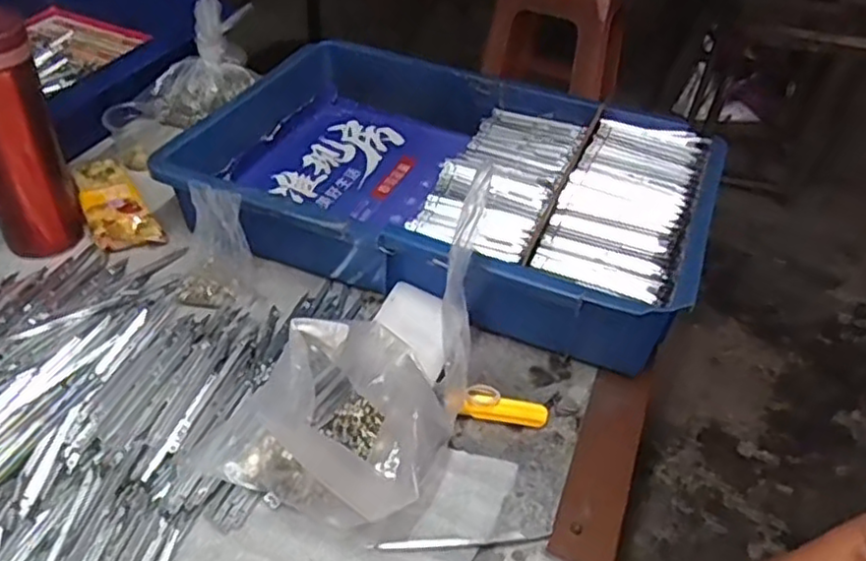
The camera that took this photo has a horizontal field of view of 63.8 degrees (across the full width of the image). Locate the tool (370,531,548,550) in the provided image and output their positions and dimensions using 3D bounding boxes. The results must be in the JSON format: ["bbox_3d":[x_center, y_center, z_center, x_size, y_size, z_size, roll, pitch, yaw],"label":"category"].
[{"bbox_3d":[0.017,0.154,0.410,0.108,0.004,0.008,0,42,-9],"label":"tool"}]

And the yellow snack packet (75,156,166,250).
[{"bbox_3d":[-0.281,-0.068,0.612,0.051,0.030,0.104,-21,49,-28],"label":"yellow snack packet"}]

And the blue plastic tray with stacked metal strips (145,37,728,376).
[{"bbox_3d":[0.009,-0.086,0.628,0.443,0.085,0.307,18,43,12],"label":"blue plastic tray with stacked metal strips"}]

